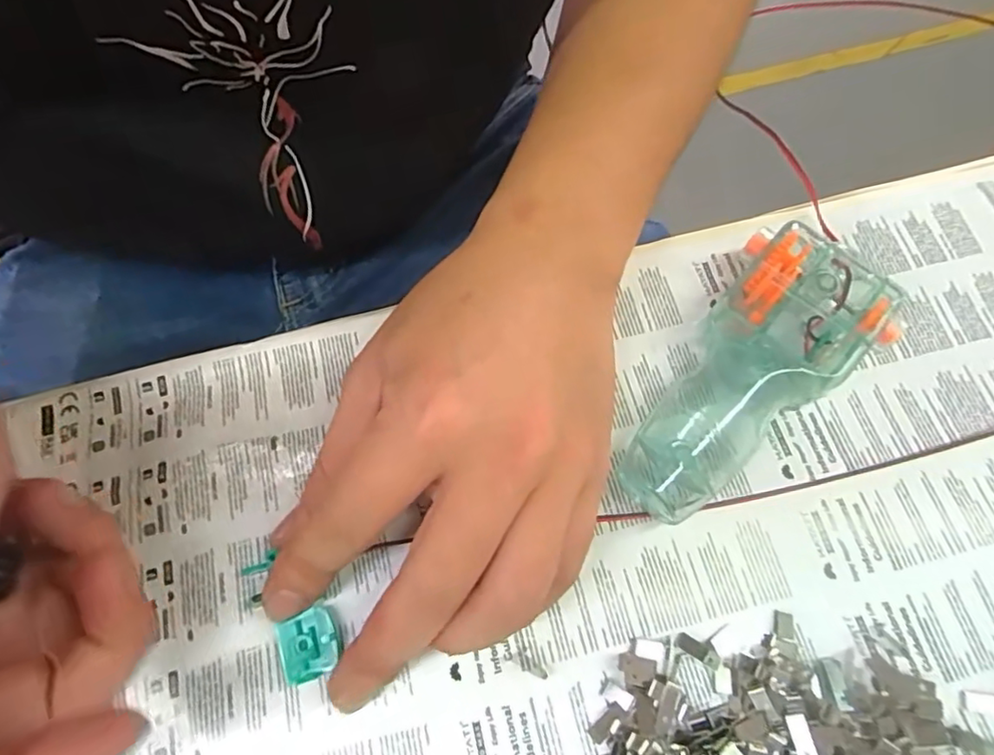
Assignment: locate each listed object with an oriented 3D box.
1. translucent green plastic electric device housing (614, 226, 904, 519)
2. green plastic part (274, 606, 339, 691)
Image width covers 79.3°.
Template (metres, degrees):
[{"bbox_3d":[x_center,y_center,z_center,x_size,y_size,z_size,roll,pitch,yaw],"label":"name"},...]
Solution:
[{"bbox_3d":[0.087,-0.004,0.215,0.117,0.029,0.052,-41,74,-14],"label":"translucent green plastic electric device housing"},{"bbox_3d":[-0.062,0.087,0.194,0.020,0.006,0.020,-25,70,-9],"label":"green plastic part"}]

